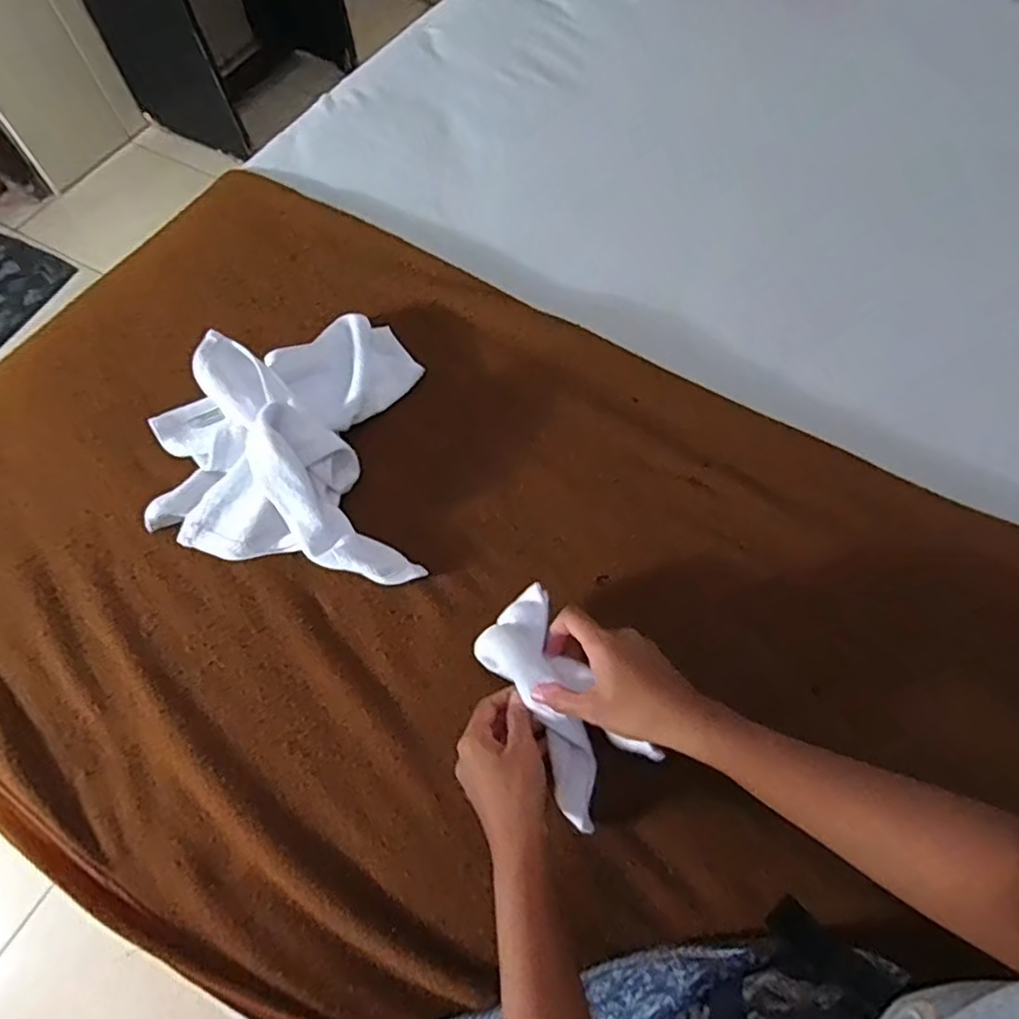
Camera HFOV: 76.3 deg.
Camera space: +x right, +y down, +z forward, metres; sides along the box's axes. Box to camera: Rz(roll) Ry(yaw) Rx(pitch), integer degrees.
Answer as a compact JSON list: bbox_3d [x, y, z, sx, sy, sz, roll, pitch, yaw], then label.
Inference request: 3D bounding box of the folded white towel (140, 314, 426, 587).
[{"bbox_3d":[-0.212,-0.073,0.609,0.239,0.076,0.272,-1,64,1],"label":"folded white towel"}]

